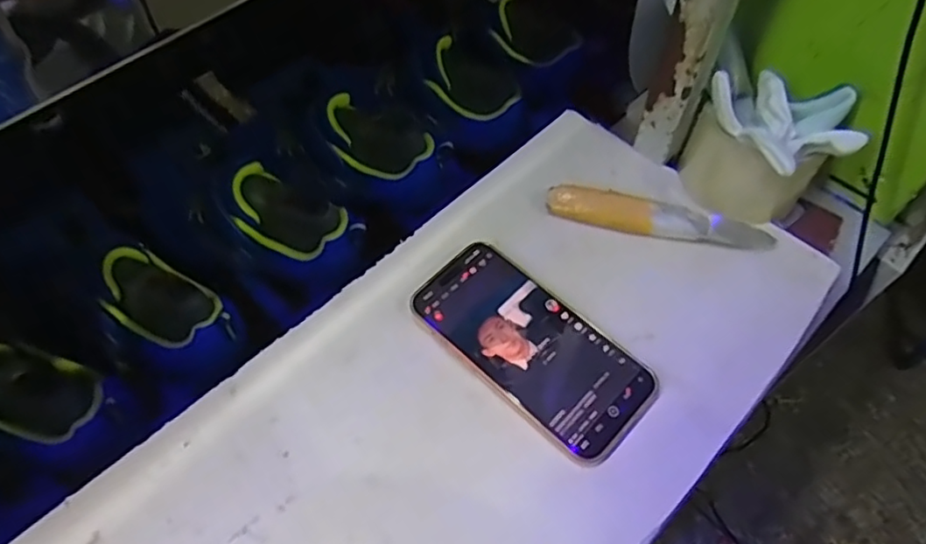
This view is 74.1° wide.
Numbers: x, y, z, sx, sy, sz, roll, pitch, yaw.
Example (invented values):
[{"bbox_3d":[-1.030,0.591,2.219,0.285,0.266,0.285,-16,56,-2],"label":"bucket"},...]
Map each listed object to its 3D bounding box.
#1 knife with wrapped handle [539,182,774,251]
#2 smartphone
[{"bbox_3d":[0.149,-0.041,0.468,0.169,0.017,0.028,11,58,8],"label":"knife with wrapped handle"},{"bbox_3d":[0.046,0.050,0.416,0.164,0.016,0.082,39,66,23],"label":"smartphone"}]

